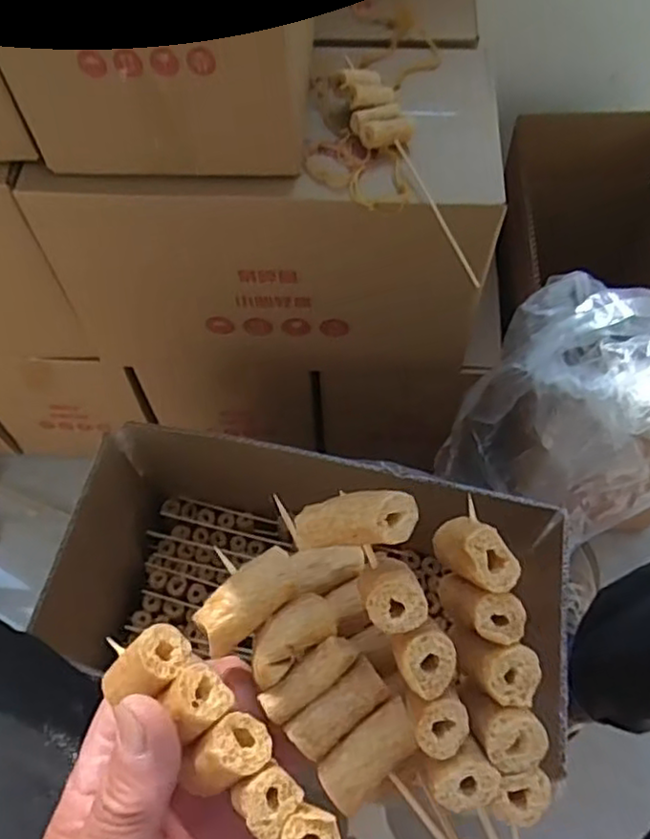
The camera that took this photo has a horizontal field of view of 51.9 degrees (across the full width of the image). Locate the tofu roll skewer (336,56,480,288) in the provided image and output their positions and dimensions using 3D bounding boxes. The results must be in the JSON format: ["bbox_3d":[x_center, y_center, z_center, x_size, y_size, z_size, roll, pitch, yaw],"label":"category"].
[{"bbox_3d":[0.061,-0.191,0.497,0.045,0.024,0.173,-22,76,-12],"label":"tofu roll skewer"}]

